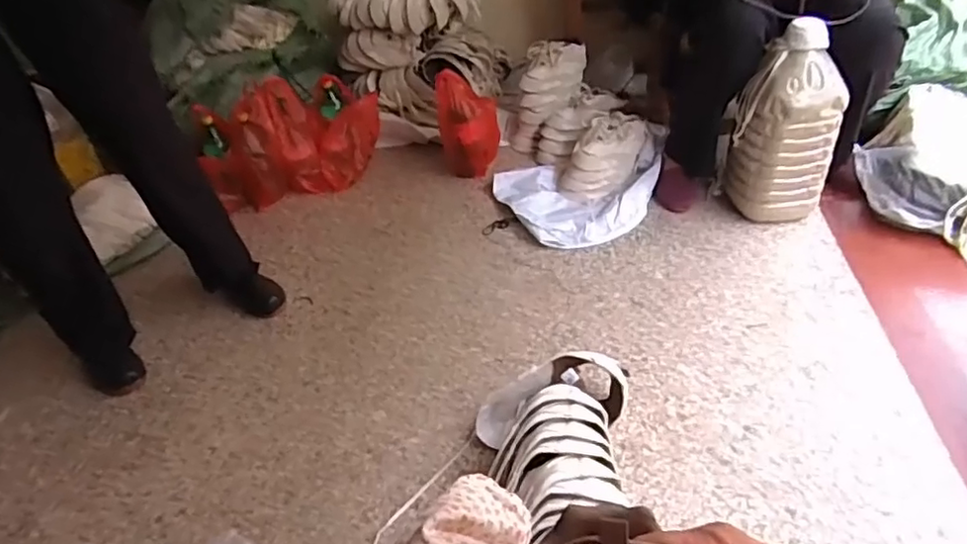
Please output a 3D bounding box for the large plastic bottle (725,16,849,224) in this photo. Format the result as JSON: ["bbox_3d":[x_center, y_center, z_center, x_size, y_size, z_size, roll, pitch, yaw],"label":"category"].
[{"bbox_3d":[0.627,-0.304,1.310,0.151,0.398,0.155,-14,38,-7],"label":"large plastic bottle"}]

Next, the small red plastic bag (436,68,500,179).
[{"bbox_3d":[-0.037,-0.369,1.613,0.147,0.259,0.087,-1,38,7],"label":"small red plastic bag"}]

